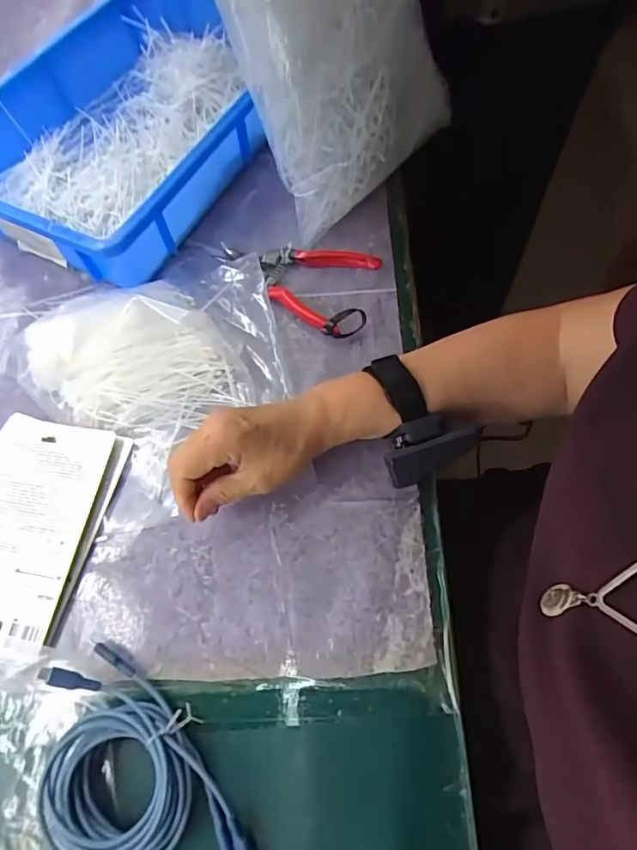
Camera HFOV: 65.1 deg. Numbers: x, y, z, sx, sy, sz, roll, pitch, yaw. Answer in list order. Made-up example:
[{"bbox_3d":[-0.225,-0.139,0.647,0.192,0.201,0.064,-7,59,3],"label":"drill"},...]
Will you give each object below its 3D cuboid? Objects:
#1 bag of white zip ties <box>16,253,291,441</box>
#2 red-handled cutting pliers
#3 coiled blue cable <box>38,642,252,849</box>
[{"bbox_3d":[-0.158,-0.074,0.453,0.236,0.042,0.165,-15,64,-3],"label":"bag of white zip ties"},{"bbox_3d":[-0.028,-0.138,0.479,0.159,0.021,0.095,12,65,10],"label":"red-handled cutting pliers"},{"bbox_3d":[-0.122,0.227,0.315,0.090,0.030,0.167,-36,66,-13],"label":"coiled blue cable"}]

